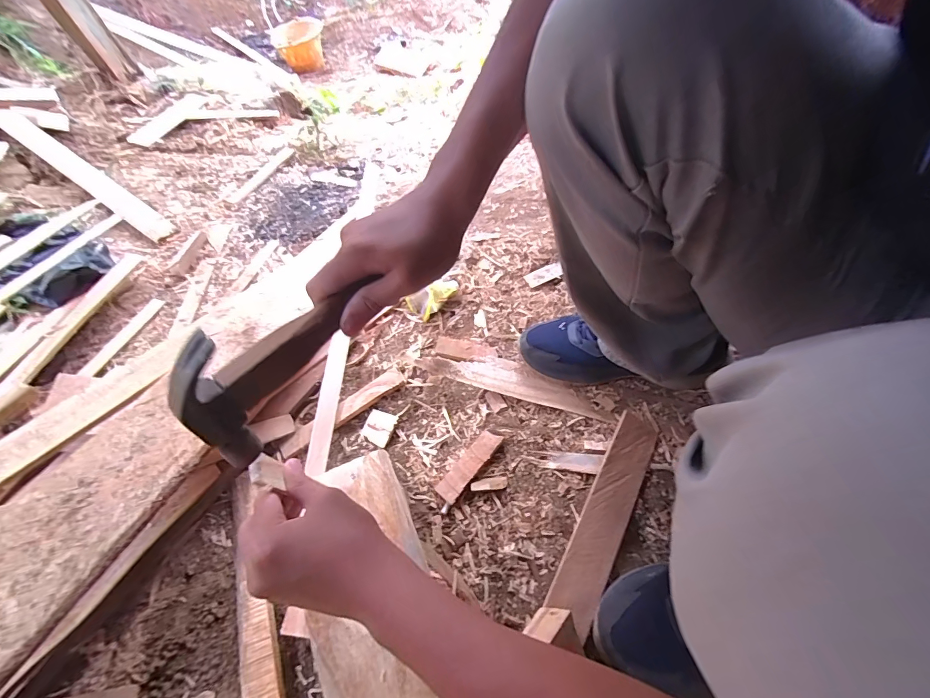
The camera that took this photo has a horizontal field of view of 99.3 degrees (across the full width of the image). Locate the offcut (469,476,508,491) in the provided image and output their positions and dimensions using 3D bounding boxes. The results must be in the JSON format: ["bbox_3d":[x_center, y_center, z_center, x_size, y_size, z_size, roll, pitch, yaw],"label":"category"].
[{"bbox_3d":[0.033,0.182,0.532,0.049,0.010,0.017,-7,58,-1],"label":"offcut"}]

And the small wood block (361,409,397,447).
[{"bbox_3d":[-0.129,0.117,0.595,0.047,0.011,0.047,24,62,17],"label":"small wood block"}]

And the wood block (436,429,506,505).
[{"bbox_3d":[0.006,0.159,0.546,0.031,0.016,0.110,36,66,22],"label":"wood block"}]

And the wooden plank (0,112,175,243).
[{"bbox_3d":[-1.090,-0.573,0.873,1.202,0.042,0.057,36,65,4],"label":"wooden plank"}]

